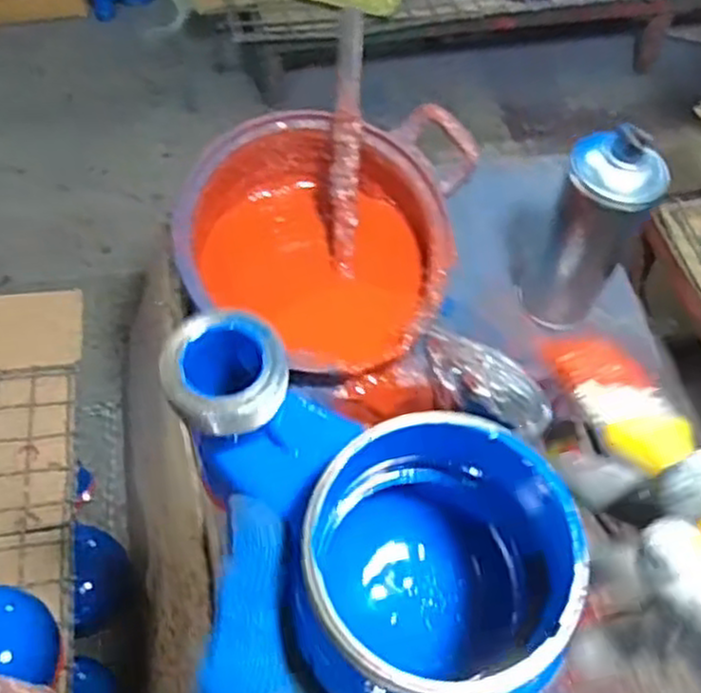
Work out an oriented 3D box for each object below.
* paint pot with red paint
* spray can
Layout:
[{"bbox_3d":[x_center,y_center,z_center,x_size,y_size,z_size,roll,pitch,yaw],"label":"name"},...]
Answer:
[{"bbox_3d":[-0.021,-0.081,0.579,0.195,0.113,0.210,1,57,-1],"label":"paint pot with red paint"},{"bbox_3d":[0.182,-0.088,0.565,0.069,0.177,0.059,25,60,14],"label":"spray can"}]

